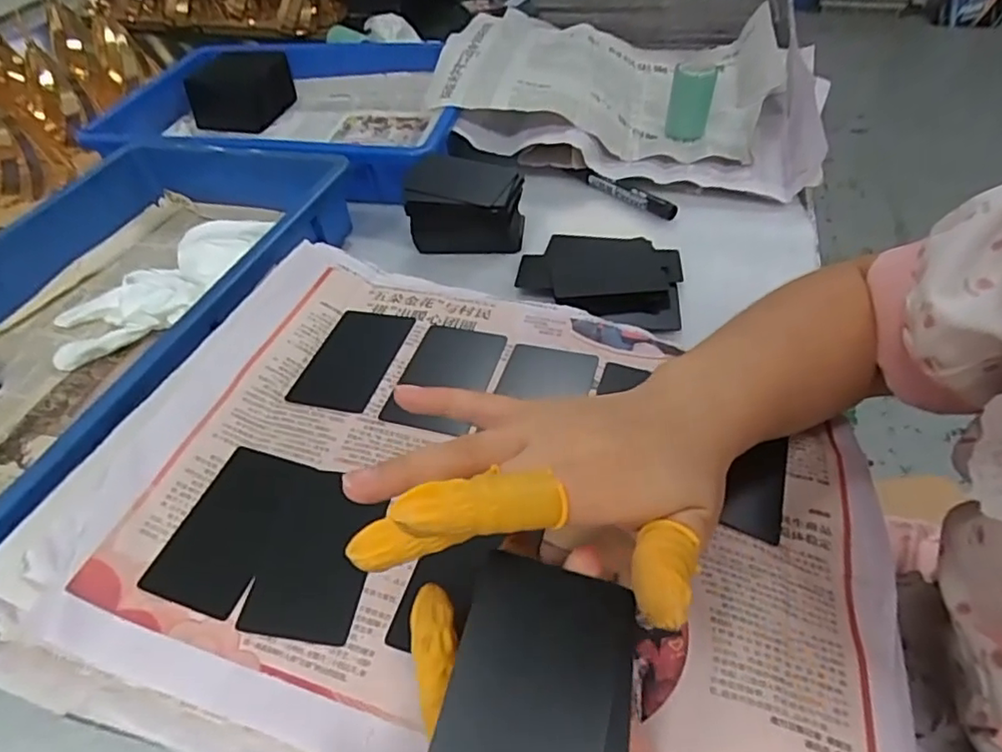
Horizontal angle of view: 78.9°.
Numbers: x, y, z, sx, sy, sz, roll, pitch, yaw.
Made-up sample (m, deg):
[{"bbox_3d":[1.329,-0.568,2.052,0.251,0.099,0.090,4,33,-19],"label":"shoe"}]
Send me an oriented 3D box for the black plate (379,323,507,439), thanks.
[{"bbox_3d":[-0.033,0.000,0.373,0.052,0.007,0.085,12,49,15],"label":"black plate"}]

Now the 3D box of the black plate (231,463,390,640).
[{"bbox_3d":[-0.091,0.085,0.302,0.057,0.006,0.085,1,50,11],"label":"black plate"}]

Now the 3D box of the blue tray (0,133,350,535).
[{"bbox_3d":[-0.292,-0.046,0.444,0.245,0.071,0.376,12,49,15],"label":"blue tray"}]

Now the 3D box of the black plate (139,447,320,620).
[{"bbox_3d":[-0.137,0.078,0.314,0.054,0.007,0.084,13,51,14],"label":"black plate"}]

